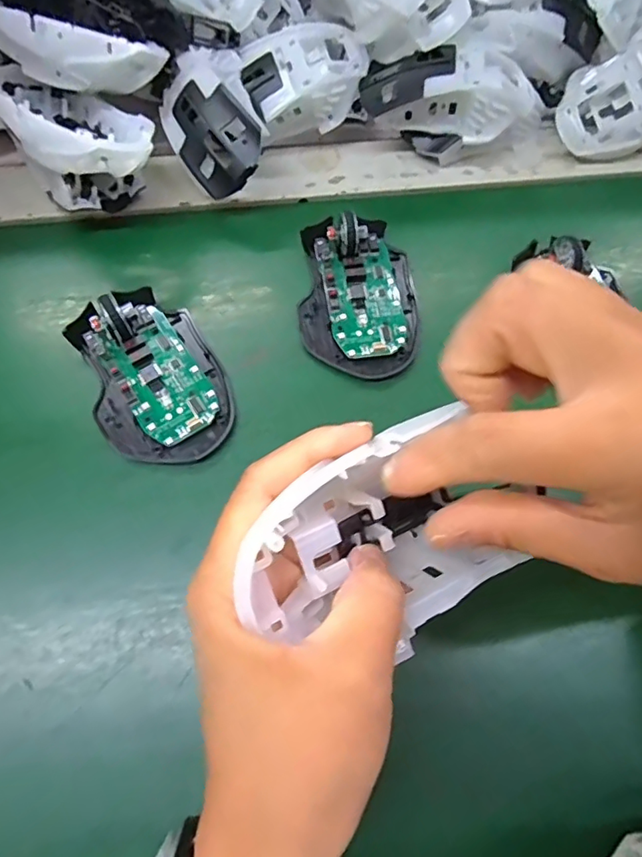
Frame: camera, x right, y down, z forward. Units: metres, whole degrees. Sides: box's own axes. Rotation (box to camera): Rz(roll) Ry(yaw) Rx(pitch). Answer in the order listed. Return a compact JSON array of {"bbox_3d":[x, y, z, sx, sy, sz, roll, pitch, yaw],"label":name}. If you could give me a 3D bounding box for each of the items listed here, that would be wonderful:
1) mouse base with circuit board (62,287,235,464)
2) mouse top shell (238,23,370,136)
[{"bbox_3d":[-0.095,-0.033,0.295,0.071,0.024,0.109,-28,73,-12],"label":"mouse base with circuit board"},{"bbox_3d":[-0.008,-0.233,0.357,0.079,0.036,0.056,-15,83,0],"label":"mouse top shell"}]

